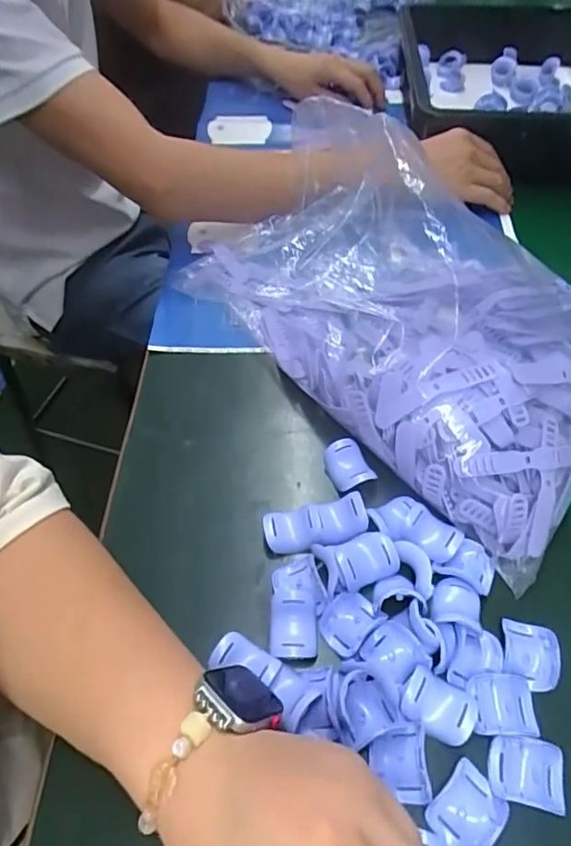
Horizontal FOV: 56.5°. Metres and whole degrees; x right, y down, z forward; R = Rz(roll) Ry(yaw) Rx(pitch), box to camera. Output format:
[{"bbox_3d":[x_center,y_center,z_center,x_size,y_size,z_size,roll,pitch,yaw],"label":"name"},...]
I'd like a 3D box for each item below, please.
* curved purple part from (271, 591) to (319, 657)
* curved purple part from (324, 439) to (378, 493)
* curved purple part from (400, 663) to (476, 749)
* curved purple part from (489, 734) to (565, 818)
[{"bbox_3d":[0.005,0.123,0.327,0.028,0.010,0.039,1,54,0],"label":"curved purple part"},{"bbox_3d":[0.046,0.035,0.399,0.026,0.024,0.036,-14,55,-11],"label":"curved purple part"},{"bbox_3d":[0.087,0.159,0.300,0.039,0.009,0.030,22,57,15],"label":"curved purple part"},{"bbox_3d":[0.129,0.185,0.282,0.037,0.009,0.030,10,54,7],"label":"curved purple part"}]

